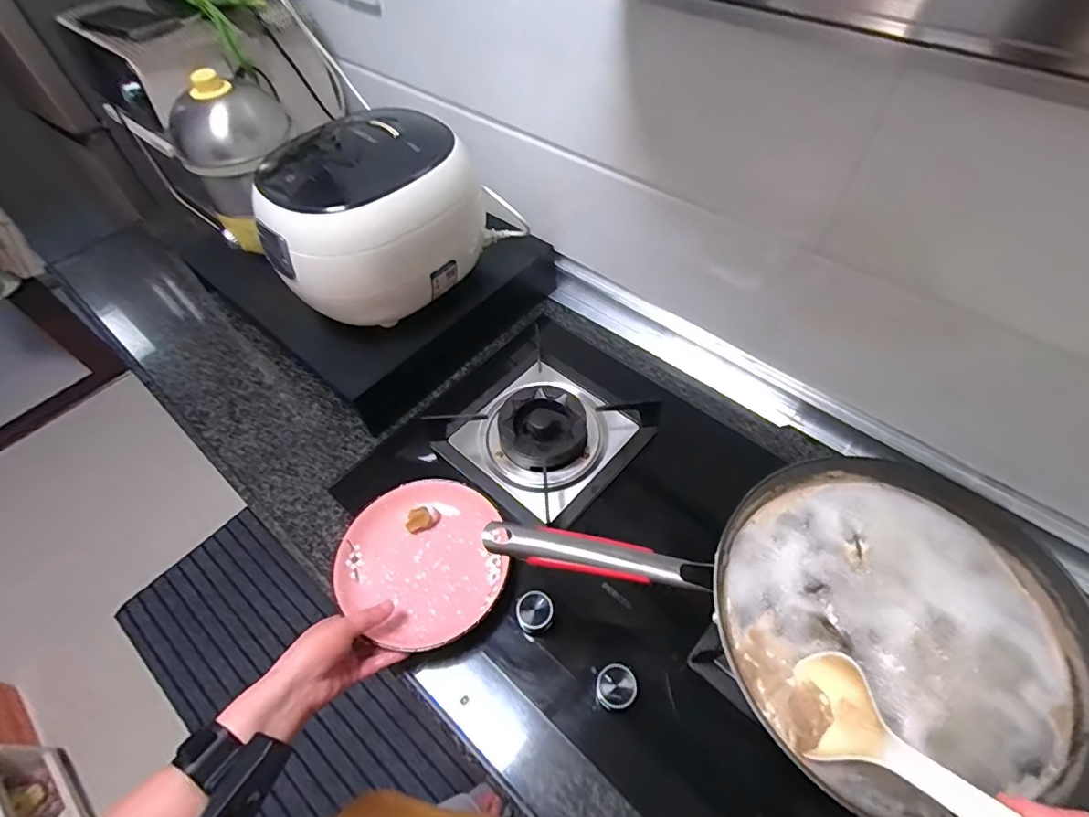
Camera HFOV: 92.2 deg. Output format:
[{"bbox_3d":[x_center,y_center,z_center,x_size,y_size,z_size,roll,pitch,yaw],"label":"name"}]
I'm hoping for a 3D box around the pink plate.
[{"bbox_3d":[-0.142,0.182,0.620,0.182,0.034,0.196,-2,54,3],"label":"pink plate"}]

